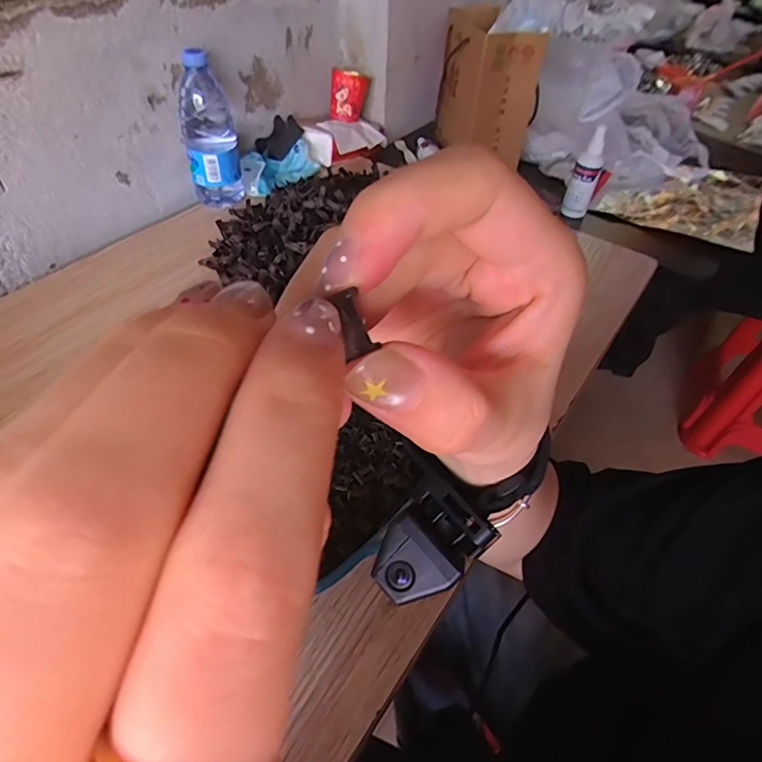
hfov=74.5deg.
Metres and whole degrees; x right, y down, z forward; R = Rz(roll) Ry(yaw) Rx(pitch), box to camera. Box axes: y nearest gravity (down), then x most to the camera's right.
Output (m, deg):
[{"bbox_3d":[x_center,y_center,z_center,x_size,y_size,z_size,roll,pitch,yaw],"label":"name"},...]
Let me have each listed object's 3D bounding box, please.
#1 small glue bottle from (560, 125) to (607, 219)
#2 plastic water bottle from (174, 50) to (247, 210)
[{"bbox_3d":[0.312,-0.317,0.764,0.038,0.122,0.034,18,49,14],"label":"small glue bottle"},{"bbox_3d":[-0.238,-0.337,0.700,0.072,0.190,0.057,-13,49,-14],"label":"plastic water bottle"}]

